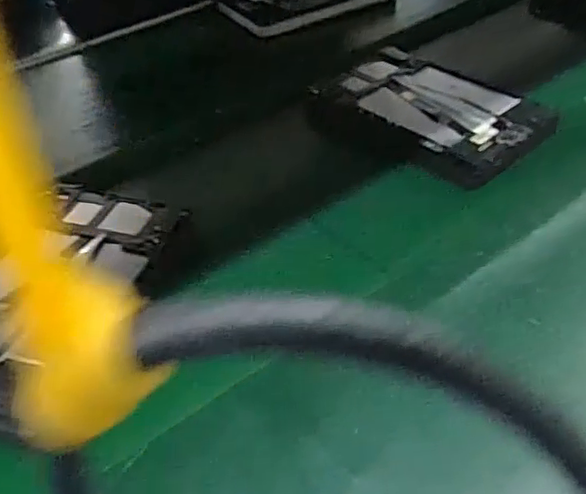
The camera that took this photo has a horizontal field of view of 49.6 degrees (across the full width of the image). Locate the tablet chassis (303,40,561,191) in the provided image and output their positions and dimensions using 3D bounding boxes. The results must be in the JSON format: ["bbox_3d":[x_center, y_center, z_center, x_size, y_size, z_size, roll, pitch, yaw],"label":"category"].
[{"bbox_3d":[0.136,-0.151,0.693,0.153,0.027,0.258,-31,47,-27],"label":"tablet chassis"}]

